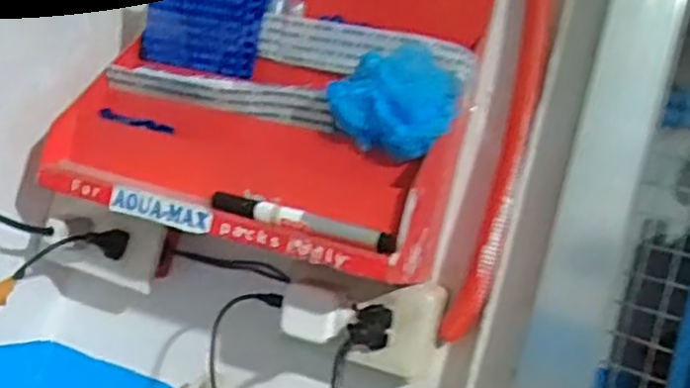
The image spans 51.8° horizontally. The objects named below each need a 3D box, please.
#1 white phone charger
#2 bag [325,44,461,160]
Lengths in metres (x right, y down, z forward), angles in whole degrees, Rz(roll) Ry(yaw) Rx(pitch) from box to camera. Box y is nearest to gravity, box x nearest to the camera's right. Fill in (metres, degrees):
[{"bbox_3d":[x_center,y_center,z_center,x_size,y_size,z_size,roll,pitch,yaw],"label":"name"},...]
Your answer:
[{"bbox_3d":[-0.021,0.093,0.565,0.044,0.039,0.040,5,-5,33],"label":"white phone charger"},{"bbox_3d":[0.037,-0.068,0.533,0.094,0.075,0.041,8,-4,-3],"label":"bag"}]

